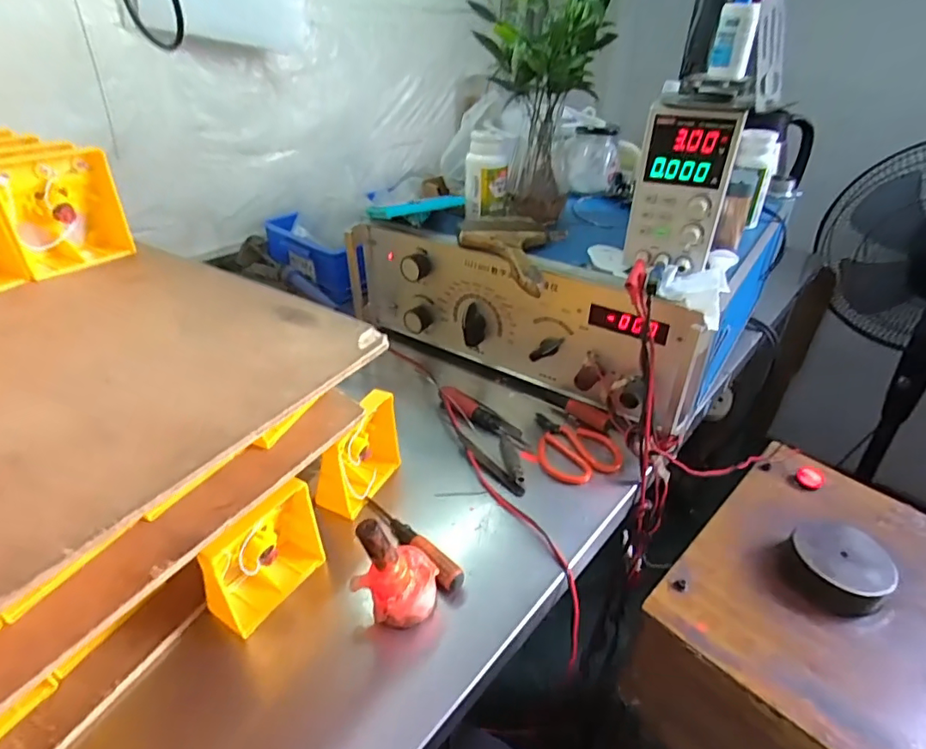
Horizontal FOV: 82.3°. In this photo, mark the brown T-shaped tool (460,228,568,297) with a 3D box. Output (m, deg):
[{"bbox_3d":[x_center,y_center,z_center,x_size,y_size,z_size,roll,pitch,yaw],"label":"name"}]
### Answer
[{"bbox_3d":[0.047,-0.138,0.579,0.111,0.019,0.176,11,35,15],"label":"brown T-shaped tool"}]

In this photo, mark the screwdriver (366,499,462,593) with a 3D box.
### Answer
[{"bbox_3d":[-0.046,0.138,0.443,0.018,0.020,0.121,-29,44,-36],"label":"screwdriver"}]

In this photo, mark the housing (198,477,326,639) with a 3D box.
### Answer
[{"bbox_3d":[-0.152,0.126,0.397,0.047,0.091,0.097,19,38,25],"label":"housing"}]

